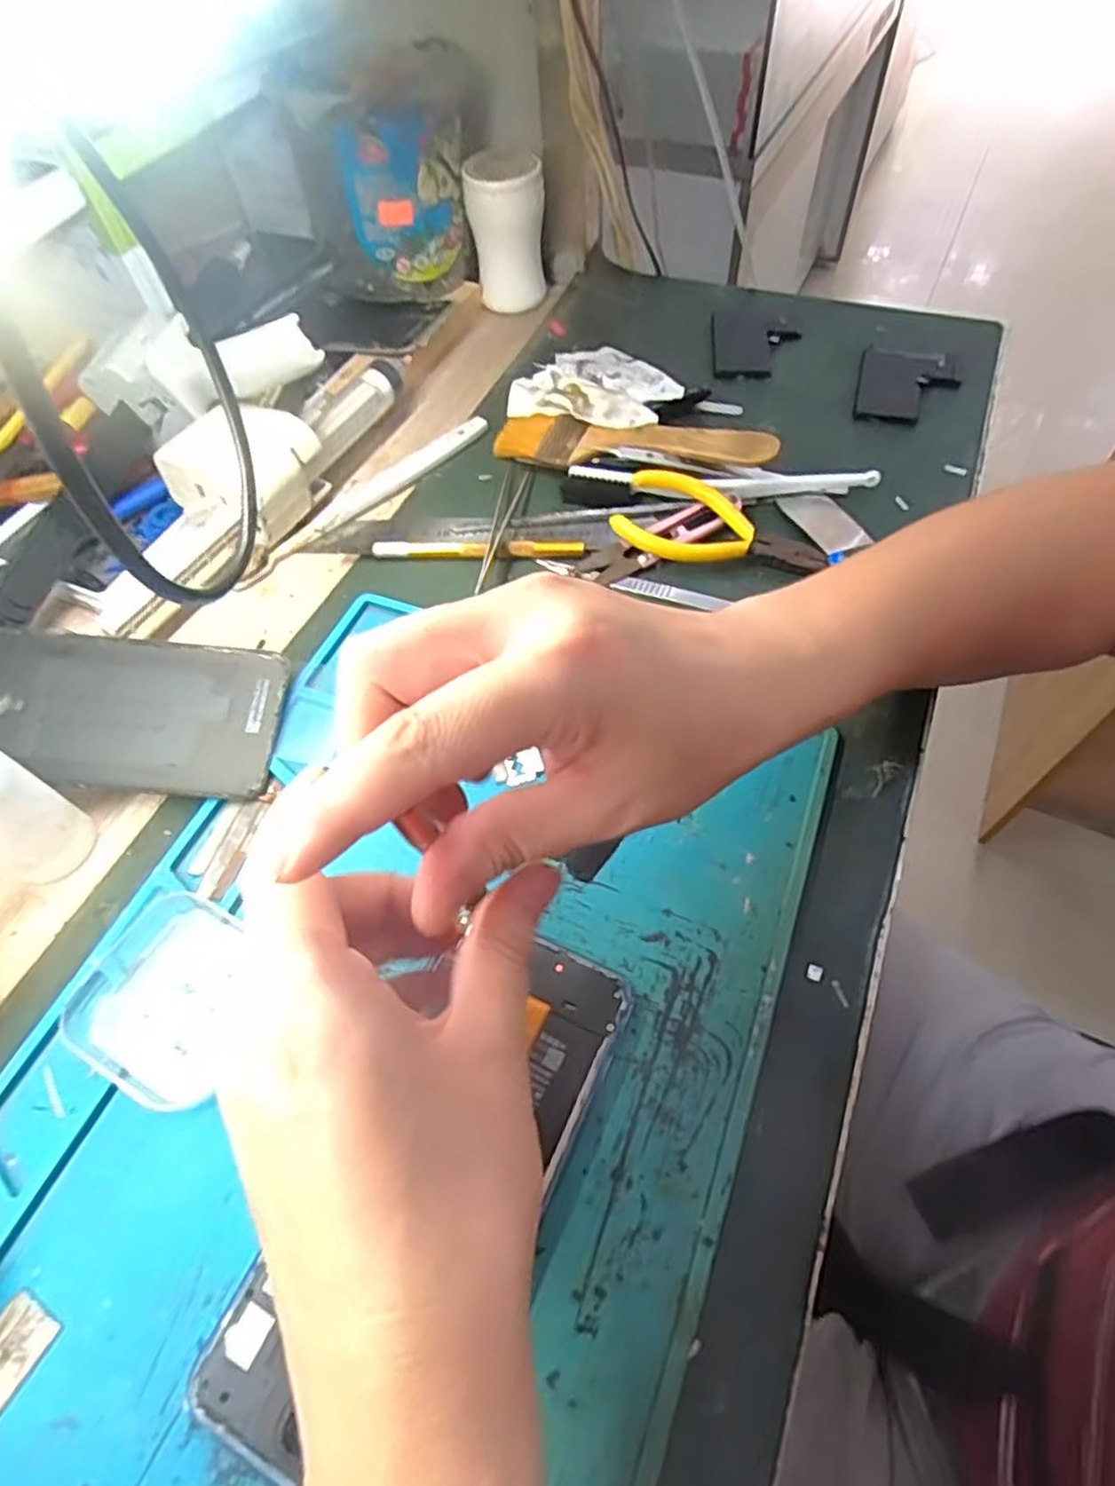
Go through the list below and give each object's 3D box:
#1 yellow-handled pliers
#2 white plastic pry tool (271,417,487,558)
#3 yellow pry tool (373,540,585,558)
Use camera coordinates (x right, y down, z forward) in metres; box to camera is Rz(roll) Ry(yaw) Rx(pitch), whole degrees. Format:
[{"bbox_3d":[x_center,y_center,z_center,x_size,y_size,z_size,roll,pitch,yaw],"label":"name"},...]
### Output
[{"bbox_3d":[0.087,-0.115,0.380,0.110,0.019,0.051,16,60,13],"label":"yellow-handled pliers"},{"bbox_3d":[-0.105,-0.156,0.425,0.150,0.010,0.016,-38,63,-19],"label":"white plastic pry tool"},{"bbox_3d":[-0.043,-0.107,0.393,0.115,0.008,0.012,-1,58,3],"label":"yellow pry tool"}]

